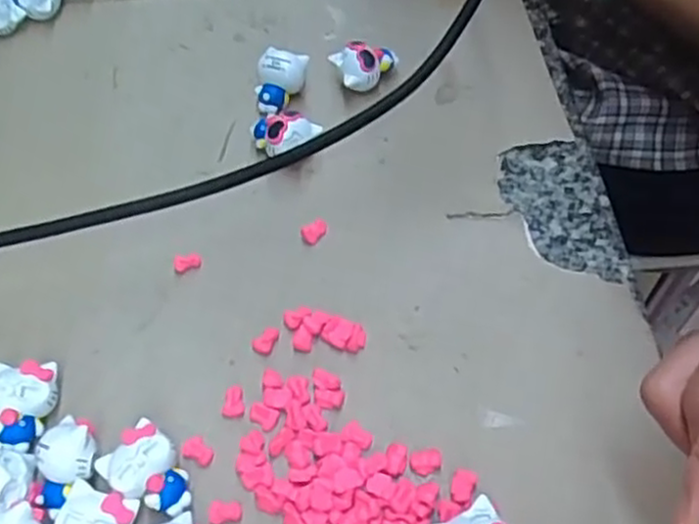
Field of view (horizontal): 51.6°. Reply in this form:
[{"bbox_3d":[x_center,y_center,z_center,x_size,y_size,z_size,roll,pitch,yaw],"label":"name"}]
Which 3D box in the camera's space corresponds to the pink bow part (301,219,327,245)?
[{"bbox_3d":[-0.016,-0.015,0.332,0.014,0.005,0.009,-39,65,-24],"label":"pink bow part"}]

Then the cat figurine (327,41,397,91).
[{"bbox_3d":[0.008,-0.102,0.382,0.034,0.023,0.022,-3,56,-1],"label":"cat figurine"}]

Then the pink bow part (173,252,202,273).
[{"bbox_3d":[-0.073,0.000,0.327,0.012,0.004,0.009,-4,56,-4],"label":"pink bow part"}]

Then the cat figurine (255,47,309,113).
[{"bbox_3d":[-0.037,-0.093,0.377,0.023,0.023,0.029,18,58,12],"label":"cat figurine"}]

